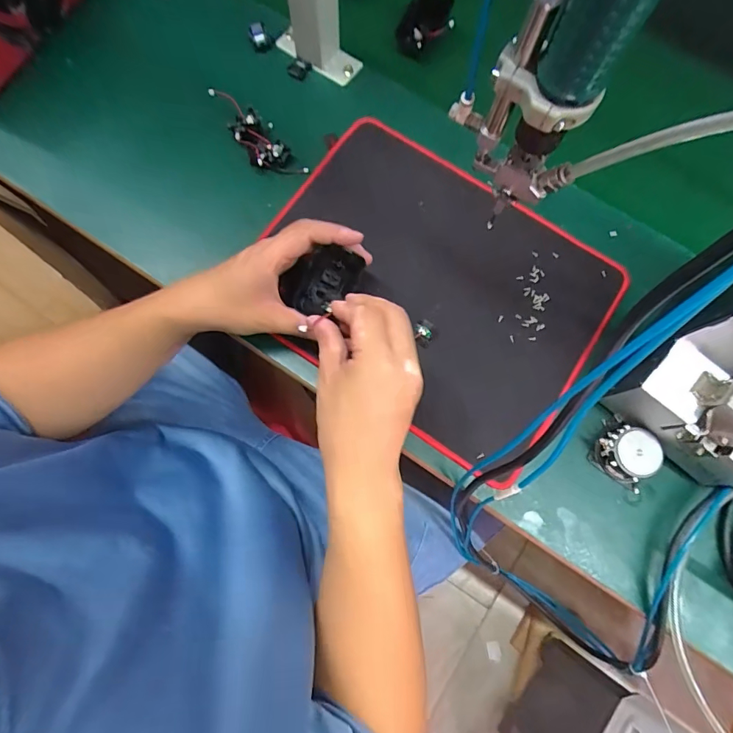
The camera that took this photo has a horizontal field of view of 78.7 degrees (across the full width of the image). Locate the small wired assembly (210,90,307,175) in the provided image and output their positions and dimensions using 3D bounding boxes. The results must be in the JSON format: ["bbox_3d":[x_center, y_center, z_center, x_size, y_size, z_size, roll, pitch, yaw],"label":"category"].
[{"bbox_3d":[-0.121,-0.247,0.477,0.040,0.021,0.124,-43,94,-10],"label":"small wired assembly"}]

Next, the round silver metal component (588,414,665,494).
[{"bbox_3d":[0.246,0.081,0.420,0.058,0.032,0.049,43,80,8],"label":"round silver metal component"}]

